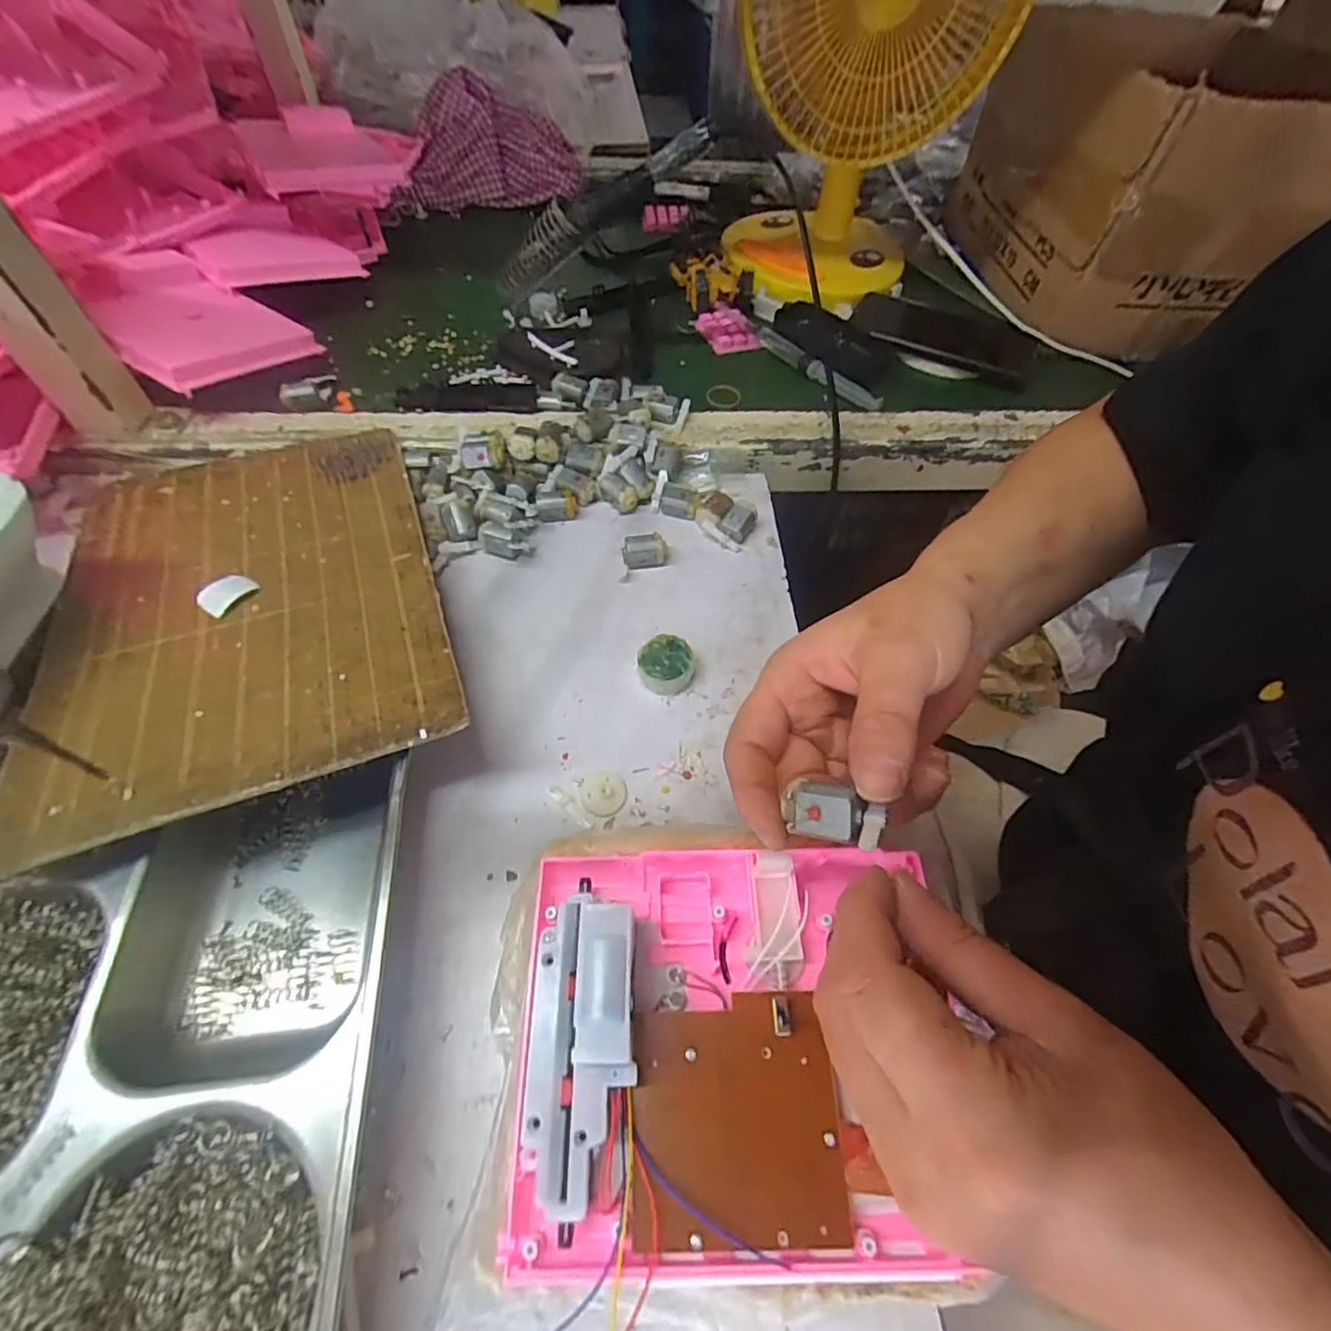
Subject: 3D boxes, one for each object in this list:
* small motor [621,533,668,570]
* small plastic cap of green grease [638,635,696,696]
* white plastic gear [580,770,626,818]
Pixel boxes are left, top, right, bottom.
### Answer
[{"bbox_3d":[-0.014,-0.076,0.399,0.031,0.019,0.015,-7,58,-8],"label":"small motor"},{"bbox_3d":[0.000,-0.001,0.353,0.033,0.017,0.031,2,57,-3],"label":"small plastic cap of green grease"},{"bbox_3d":[-0.033,0.067,0.314,0.024,0.006,0.024,2,57,-3],"label":"white plastic gear"}]

